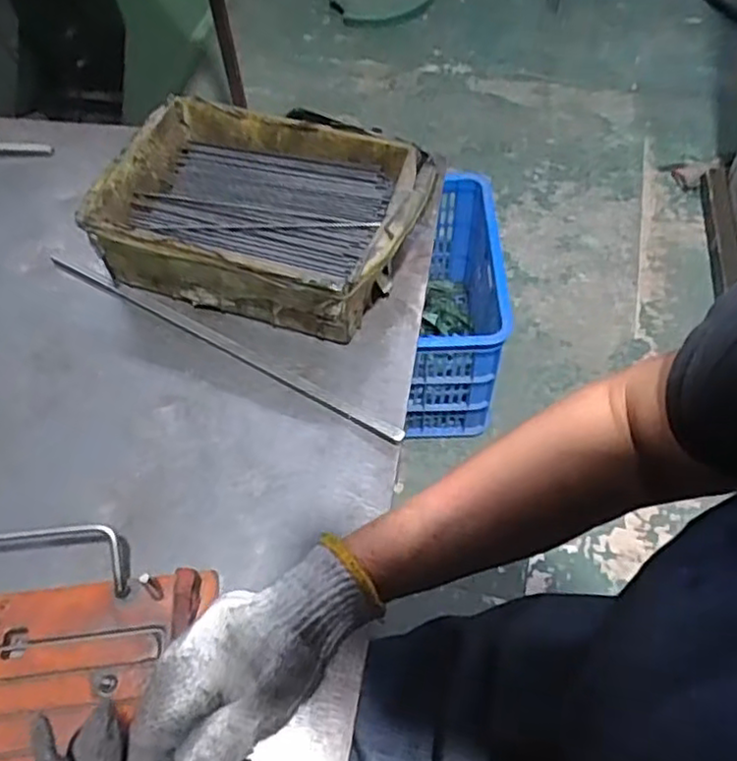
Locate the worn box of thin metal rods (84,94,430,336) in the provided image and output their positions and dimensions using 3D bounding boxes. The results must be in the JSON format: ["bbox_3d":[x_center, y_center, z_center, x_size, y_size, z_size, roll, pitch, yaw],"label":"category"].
[{"bbox_3d":[-0.087,-0.143,0.595,0.257,0.069,0.179,15,57,12],"label":"worn box of thin metal rods"}]

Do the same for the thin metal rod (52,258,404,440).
[{"bbox_3d":[-0.130,-0.032,0.564,0.358,0.004,0.012,25,60,19],"label":"thin metal rod"}]

